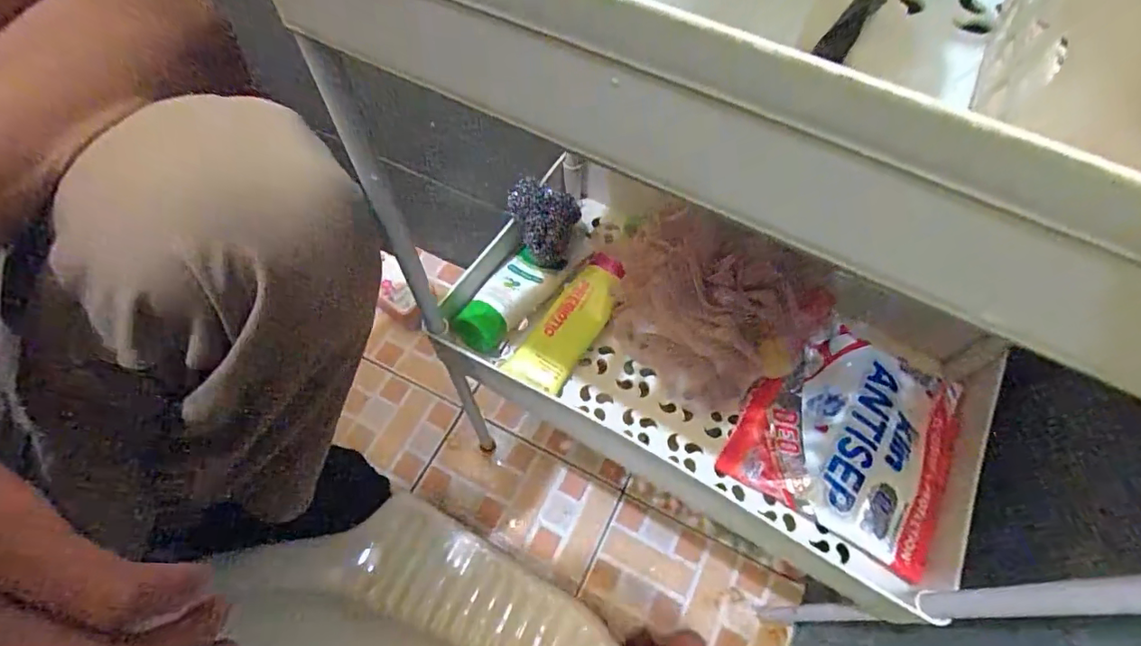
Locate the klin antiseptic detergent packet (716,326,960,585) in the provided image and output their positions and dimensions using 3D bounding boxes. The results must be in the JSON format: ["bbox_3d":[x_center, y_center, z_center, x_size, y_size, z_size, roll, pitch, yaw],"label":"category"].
[{"bbox_3d":[0.189,0.074,0.364,0.130,0.030,0.132,30,65,15],"label":"klin antiseptic detergent packet"}]

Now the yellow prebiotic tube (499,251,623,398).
[{"bbox_3d":[-0.002,-0.001,0.402,0.043,0.032,0.110,34,84,17],"label":"yellow prebiotic tube"}]

